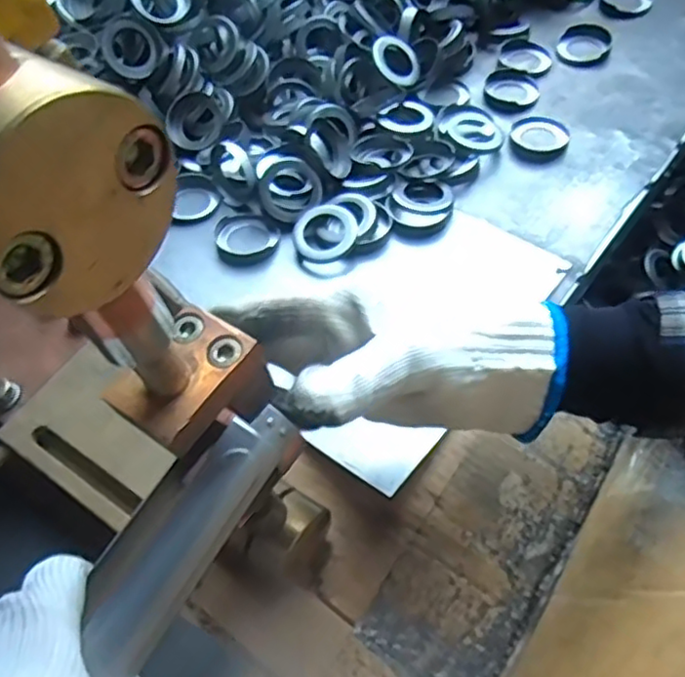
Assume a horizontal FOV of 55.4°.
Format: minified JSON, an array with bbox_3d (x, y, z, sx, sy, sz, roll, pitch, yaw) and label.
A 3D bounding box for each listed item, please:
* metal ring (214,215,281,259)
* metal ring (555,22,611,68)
[{"bbox_3d":[-0.081,-0.087,0.549,0.053,0.009,0.051,-2,56,3],"label":"metal ring"},{"bbox_3d":[0.250,-0.302,0.672,0.051,0.012,0.064,30,64,16],"label":"metal ring"}]

